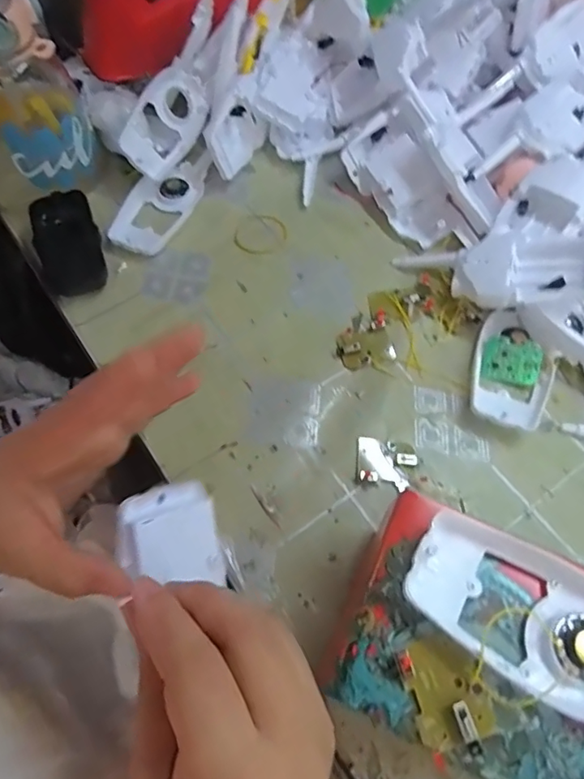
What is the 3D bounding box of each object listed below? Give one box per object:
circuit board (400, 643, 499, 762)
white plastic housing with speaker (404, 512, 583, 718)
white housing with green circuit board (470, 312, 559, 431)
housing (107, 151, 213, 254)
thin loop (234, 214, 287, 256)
[{"bbox_3d":[0.069,0.135,0.232,0.034,0.008,0.043,-11,63,-6],"label":"circuit board"},{"bbox_3d":[0.131,0.115,0.240,0.158,0.014,0.056,28,66,13],"label":"white plastic housing with speaker"},{"bbox_3d":[0.173,-0.015,0.413,0.056,0.020,0.106,19,64,10],"label":"white housing with green circuit board"},{"bbox_3d":[-0.122,-0.180,0.501,0.057,0.017,0.131,23,65,11],"label":"housing"},{"bbox_3d":[-0.029,-0.147,0.495,0.047,0.006,0.053,21,64,10],"label":"thin loop"}]

